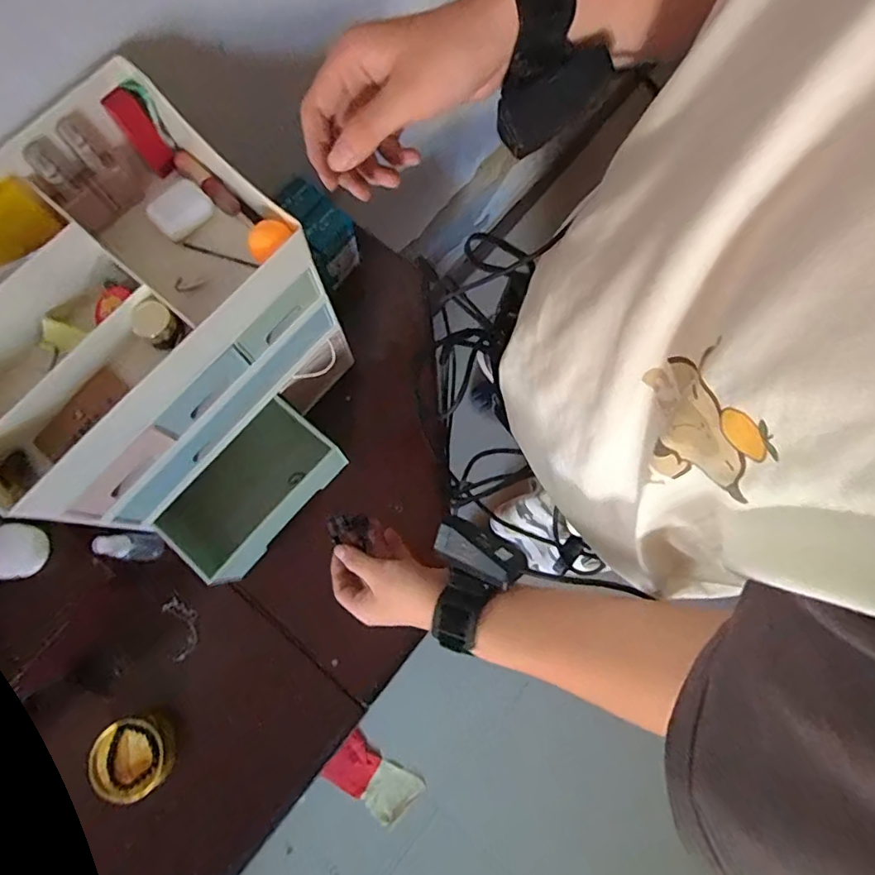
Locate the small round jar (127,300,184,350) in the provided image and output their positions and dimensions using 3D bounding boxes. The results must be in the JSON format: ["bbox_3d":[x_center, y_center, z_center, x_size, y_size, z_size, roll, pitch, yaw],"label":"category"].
[{"bbox_3d":[-0.238,-0.095,0.457,0.030,0.034,0.031,0,76,2],"label":"small round jar"}]

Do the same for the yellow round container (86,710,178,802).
[{"bbox_3d":[-0.348,0.364,0.609,0.085,0.028,0.083,0,76,2],"label":"yellow round container"}]

